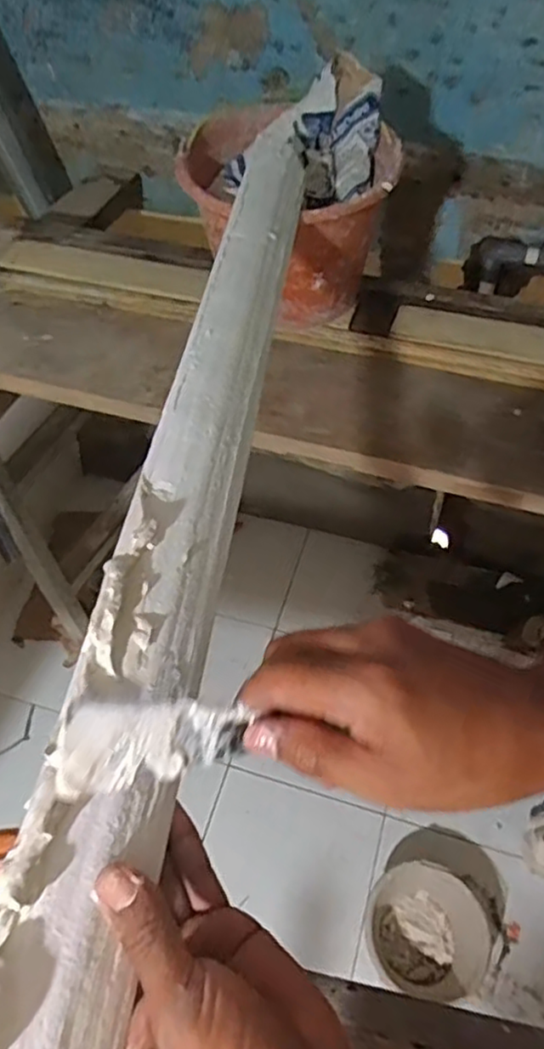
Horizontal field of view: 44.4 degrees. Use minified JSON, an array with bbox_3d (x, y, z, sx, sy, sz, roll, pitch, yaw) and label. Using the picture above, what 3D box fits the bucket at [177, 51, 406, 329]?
[{"bbox_3d":[0.024,-0.409,0.879,0.265,0.242,0.288,-1,53,1],"label":"bucket"}]

